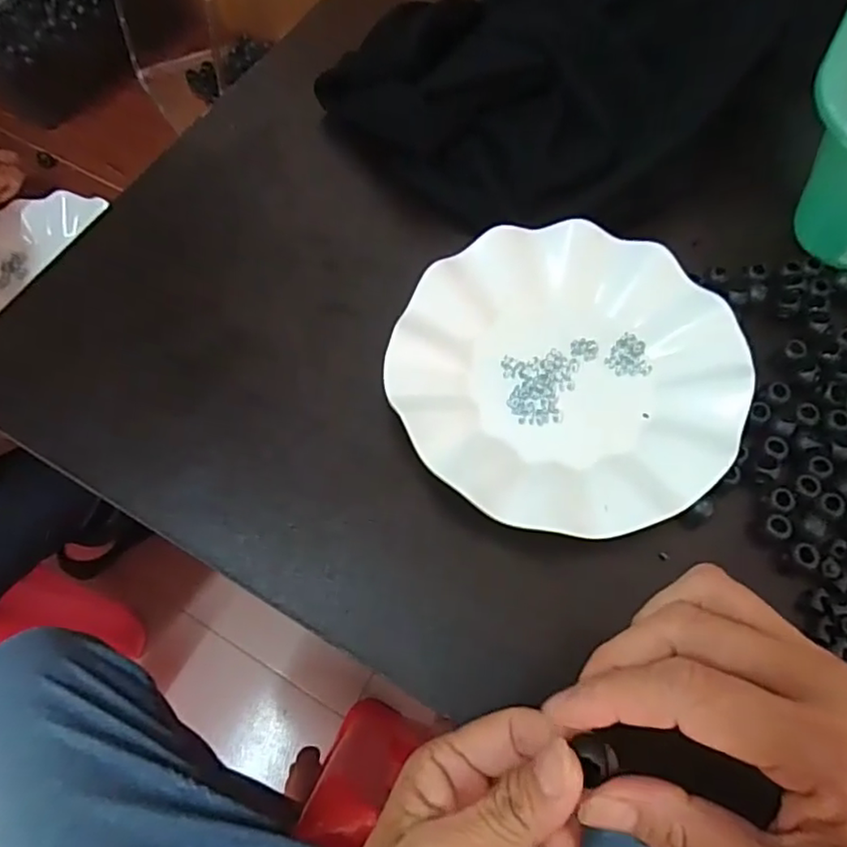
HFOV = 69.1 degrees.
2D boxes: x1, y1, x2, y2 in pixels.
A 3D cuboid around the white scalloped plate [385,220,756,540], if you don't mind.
[{"bbox_3d":[0.078,-0.029,0.338,0.176,0.024,0.179,-39,70,-17],"label":"white scalloped plate"}]

